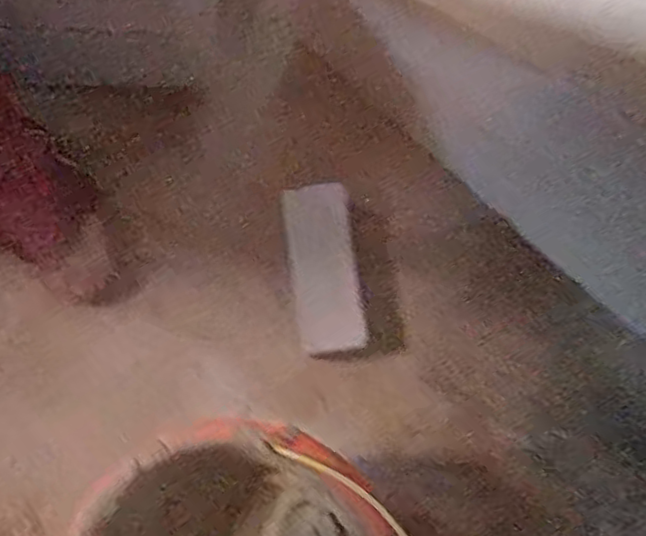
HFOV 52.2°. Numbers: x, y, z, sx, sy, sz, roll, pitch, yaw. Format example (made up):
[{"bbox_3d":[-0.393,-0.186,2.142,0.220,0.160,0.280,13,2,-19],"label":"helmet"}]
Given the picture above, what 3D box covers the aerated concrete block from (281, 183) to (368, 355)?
[{"bbox_3d":[-0.001,0.000,0.828,0.082,0.052,0.209,-8,76,-2],"label":"aerated concrete block"}]

